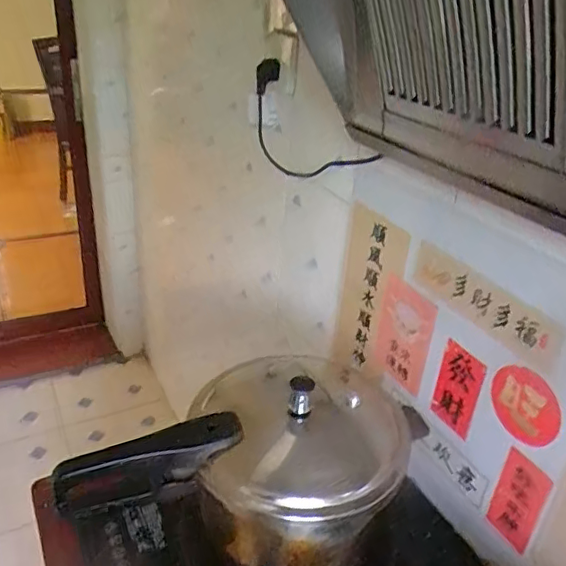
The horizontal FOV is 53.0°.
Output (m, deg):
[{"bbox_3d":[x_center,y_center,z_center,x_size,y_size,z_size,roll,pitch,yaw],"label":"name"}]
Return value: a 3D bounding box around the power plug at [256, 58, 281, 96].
[{"bbox_3d":[-0.025,-0.347,0.957,0.038,0.058,0.030,2,29,-3],"label":"power plug"}]

